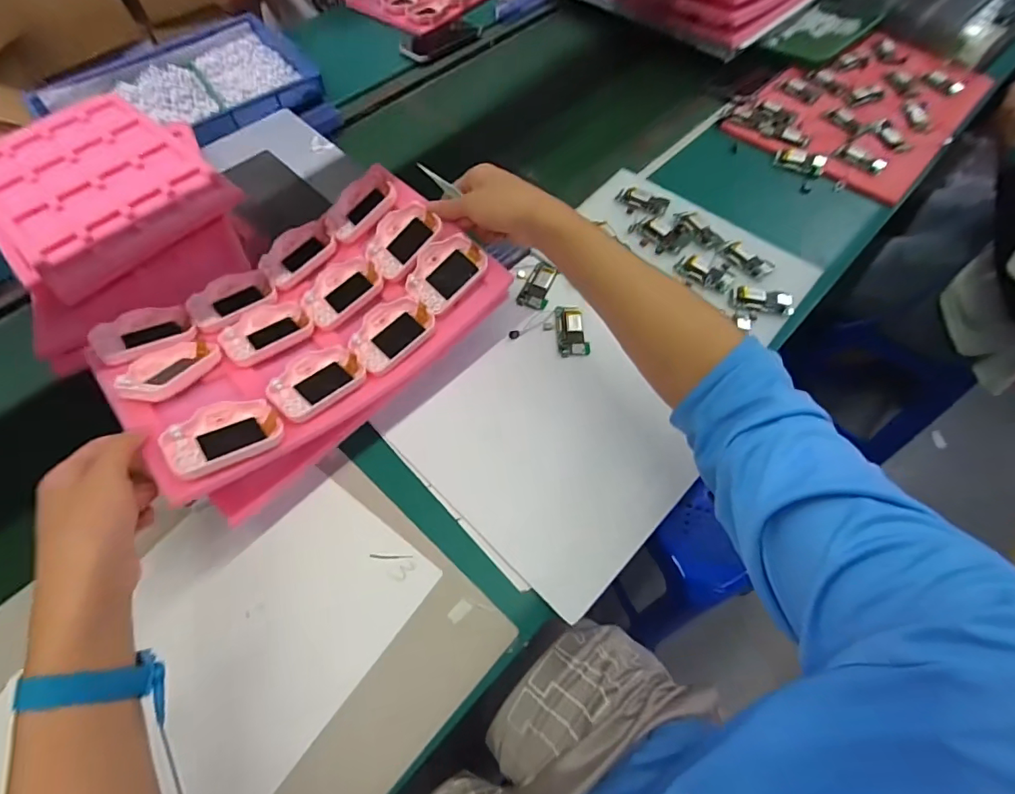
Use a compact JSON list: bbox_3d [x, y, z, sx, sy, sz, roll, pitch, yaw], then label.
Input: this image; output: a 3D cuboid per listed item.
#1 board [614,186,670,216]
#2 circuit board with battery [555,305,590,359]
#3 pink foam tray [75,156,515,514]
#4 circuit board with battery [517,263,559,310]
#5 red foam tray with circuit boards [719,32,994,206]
[{"bbox_3d":[0.191,-0.276,0.688,0.074,0.007,0.048,32,67,18],"label":"board"},{"bbox_3d":[0.078,-0.083,0.591,0.036,0.006,0.071,-5,61,-1],"label":"circuit board with battery"},{"bbox_3d":[-0.199,-0.085,0.482,0.346,0.059,0.230,-39,67,-17],"label":"pink foam tray"},{"bbox_3d":[0.040,-0.146,0.626,0.037,0.007,0.068,15,63,10],"label":"circuit board with battery"},{"bbox_3d":[0.587,-0.496,0.798,0.282,0.022,0.440,39,69,20],"label":"red foam tray with circuit boards"}]

